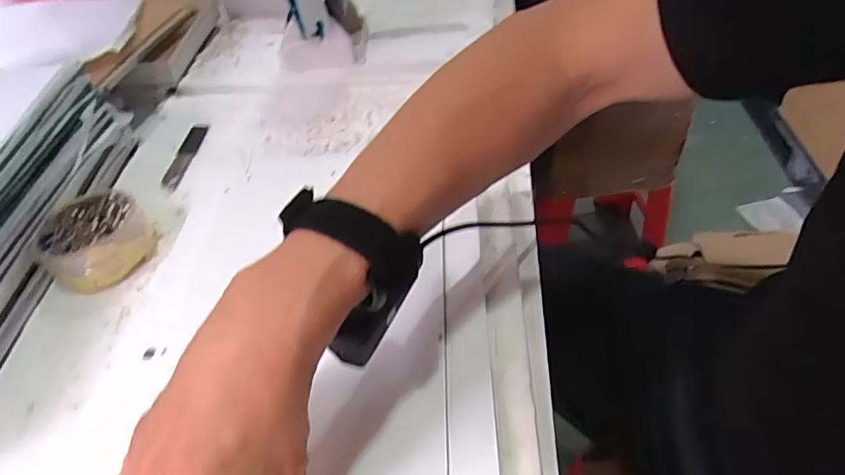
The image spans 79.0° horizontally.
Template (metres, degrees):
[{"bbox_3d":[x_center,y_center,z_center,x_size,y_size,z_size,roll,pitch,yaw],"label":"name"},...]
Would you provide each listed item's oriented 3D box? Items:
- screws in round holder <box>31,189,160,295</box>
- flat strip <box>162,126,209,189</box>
[{"bbox_3d":[-0.282,0.000,0.443,0.086,0.040,0.093,-37,53,-23],"label":"screws in round holder"},{"bbox_3d":[-0.248,-0.087,0.535,0.022,0.004,0.102,-2,47,7],"label":"flat strip"}]

